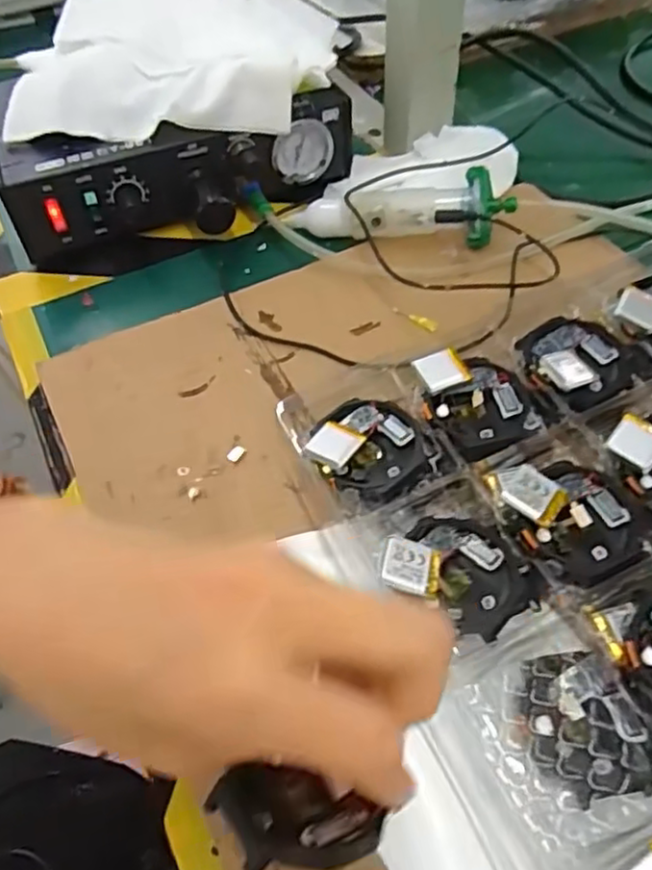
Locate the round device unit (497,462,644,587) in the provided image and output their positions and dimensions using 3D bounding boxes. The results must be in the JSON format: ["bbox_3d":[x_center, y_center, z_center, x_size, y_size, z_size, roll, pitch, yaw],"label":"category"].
[{"bbox_3d":[0.105,0.034,0.279,0.050,0.015,0.052,-3,53,3],"label":"round device unit"}]

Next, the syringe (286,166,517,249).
[{"bbox_3d":[0.048,-0.148,0.436,0.141,0.031,0.038,4,54,8],"label":"syringe"}]

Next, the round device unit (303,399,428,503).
[{"bbox_3d":[0.021,0.008,0.304,0.050,0.014,0.046,6,52,-8],"label":"round device unit"}]

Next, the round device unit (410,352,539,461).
[{"bbox_3d":[0.073,-0.016,0.324,0.050,0.012,0.056,-12,71,-9],"label":"round device unit"}]

